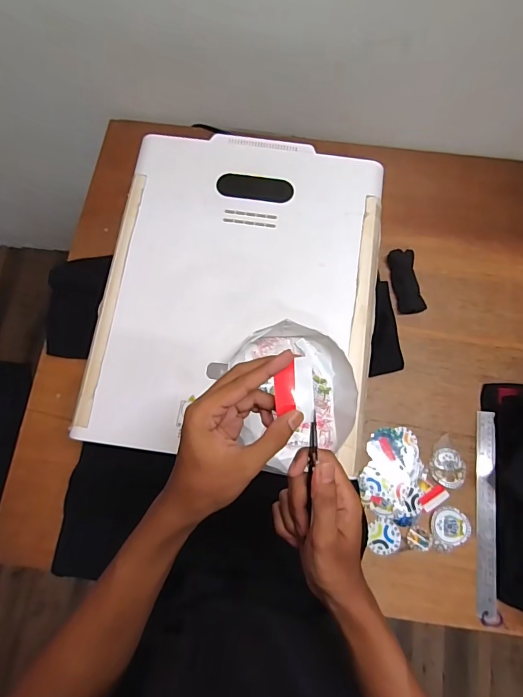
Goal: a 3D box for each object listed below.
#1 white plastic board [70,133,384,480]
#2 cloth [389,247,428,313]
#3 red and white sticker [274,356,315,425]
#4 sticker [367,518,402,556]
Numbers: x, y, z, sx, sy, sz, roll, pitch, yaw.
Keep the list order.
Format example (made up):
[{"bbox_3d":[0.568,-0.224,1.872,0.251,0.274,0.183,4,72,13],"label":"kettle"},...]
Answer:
[{"bbox_3d":[-0.032,-0.098,0.612,0.399,0.025,0.497,7,74,2],"label":"white plastic board"},{"bbox_3d":[0.276,-0.127,0.779,0.050,0.024,0.126,-9,76,-4],"label":"cloth"},{"bbox_3d":[0.029,0.035,0.354,0.033,0.004,0.054,-2,95,5],"label":"red and white sticker"},{"bbox_3d":[0.205,0.313,0.675,0.051,0.004,0.054,0,75,-2],"label":"sticker"}]

